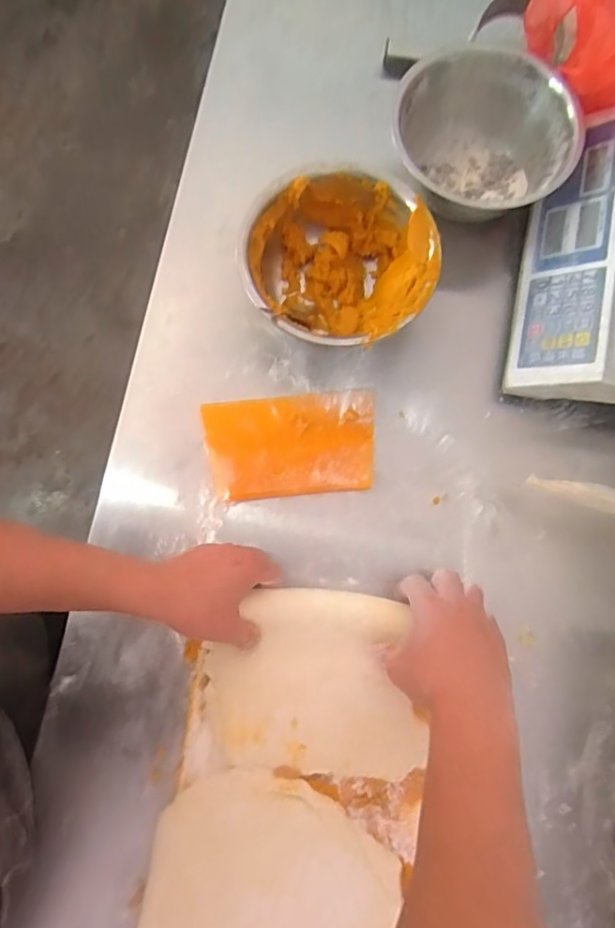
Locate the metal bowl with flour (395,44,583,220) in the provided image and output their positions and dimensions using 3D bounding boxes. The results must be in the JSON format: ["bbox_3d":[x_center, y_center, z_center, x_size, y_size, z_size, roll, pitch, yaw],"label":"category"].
[{"bbox_3d":[0.196,-0.365,0.638,0.206,0.115,0.161,41,81,7],"label":"metal bowl with flour"}]

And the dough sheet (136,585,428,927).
[{"bbox_3d":[-0.018,0.323,0.524,0.232,0.031,0.399,9,78,6],"label":"dough sheet"}]

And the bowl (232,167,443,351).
[{"bbox_3d":[0.031,-0.211,0.608,0.196,0.084,0.190,0,79,-1],"label":"bowl"}]

